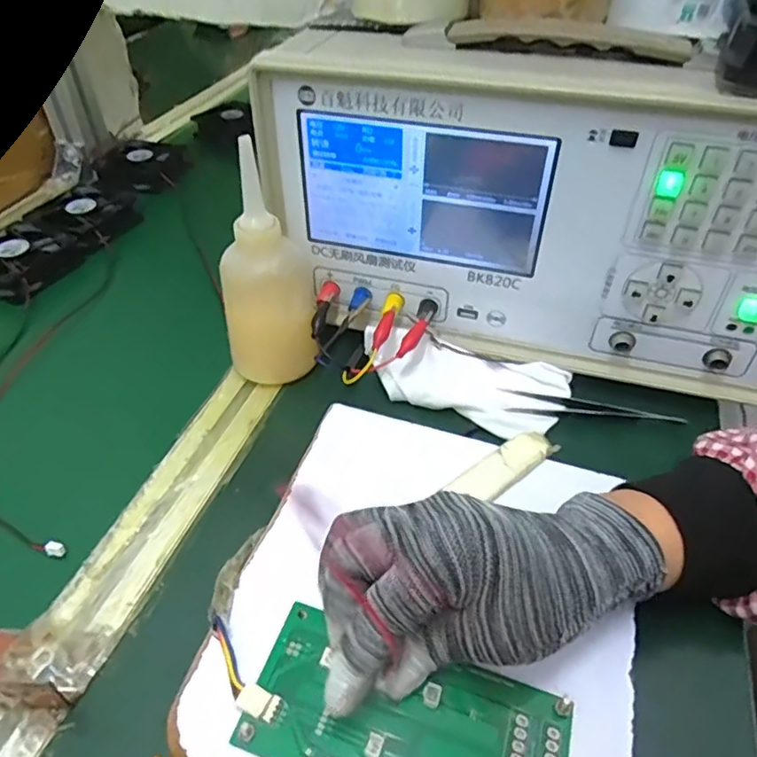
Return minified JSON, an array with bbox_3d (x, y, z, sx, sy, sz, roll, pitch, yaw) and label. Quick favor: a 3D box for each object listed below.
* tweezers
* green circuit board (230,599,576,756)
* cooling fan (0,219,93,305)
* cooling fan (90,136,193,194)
[{"bbox_3d":[0.143,0.021,0.396,0.118,0.005,0.019,6,44,7],"label":"tweezers"},{"bbox_3d":[0.012,0.148,0.251,0.135,0.007,0.065,12,45,10],"label":"green circuit board"},{"bbox_3d":[-0.326,-0.110,0.533,0.077,0.023,0.095,15,46,16],"label":"cooling fan"},{"bbox_3d":[-0.270,-0.244,0.672,0.102,0.033,0.088,12,45,13],"label":"cooling fan"}]

